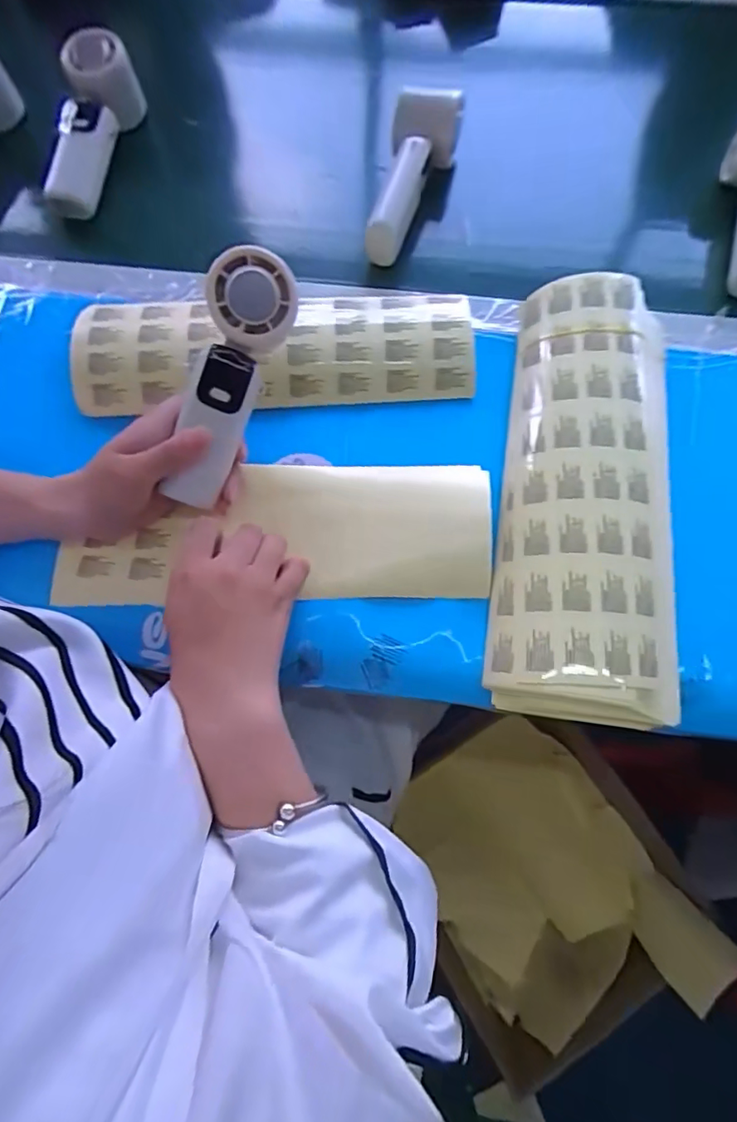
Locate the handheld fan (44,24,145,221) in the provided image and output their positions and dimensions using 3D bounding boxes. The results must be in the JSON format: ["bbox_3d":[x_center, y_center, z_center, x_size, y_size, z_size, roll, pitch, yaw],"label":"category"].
[{"bbox_3d":[-0.262,-0.407,0.491,0.058,0.058,0.158,6,73,1],"label":"handheld fan"}]

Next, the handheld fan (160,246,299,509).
[{"bbox_3d":[-0.094,-0.117,0.356,0.049,0.036,0.165,24,106,7],"label":"handheld fan"}]

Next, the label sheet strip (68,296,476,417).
[{"bbox_3d":[-0.075,-0.165,0.417,0.309,0.031,0.085,-3,73,-1],"label":"label sheet strip"}]

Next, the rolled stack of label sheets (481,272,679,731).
[{"bbox_3d":[0.151,-0.053,0.376,0.112,0.051,0.317,6,73,2],"label":"rolled stack of label sheets"}]

